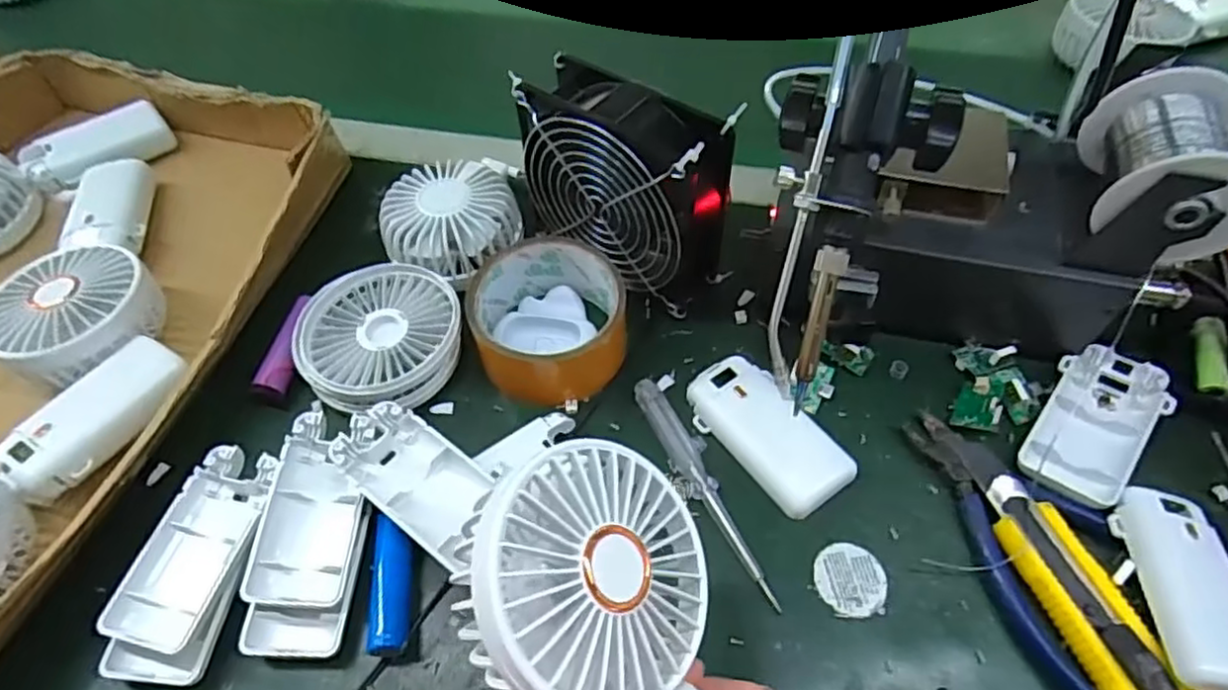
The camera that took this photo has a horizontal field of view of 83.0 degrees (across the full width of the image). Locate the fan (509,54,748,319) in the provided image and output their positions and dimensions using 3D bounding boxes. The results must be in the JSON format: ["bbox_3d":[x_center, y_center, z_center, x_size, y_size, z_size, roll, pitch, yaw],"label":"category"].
[{"bbox_3d":[0.003,-0.094,0.400,0.122,0.108,0.052,32,62,23],"label":"fan"}]

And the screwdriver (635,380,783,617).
[{"bbox_3d":[0.047,0.071,0.356,0.020,0.008,0.132,-21,56,-13],"label":"screwdriver"}]

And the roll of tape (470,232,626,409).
[{"bbox_3d":[-0.036,-0.015,0.398,0.086,0.040,0.093,-1,54,2],"label":"roll of tape"}]

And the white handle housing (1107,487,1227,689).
[{"bbox_3d":[0.253,0.105,0.303,0.043,0.015,0.090,5,55,6],"label":"white handle housing"}]

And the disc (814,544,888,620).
[{"bbox_3d":[0.113,0.111,0.328,0.033,0.004,0.033,-1,54,2],"label":"disc"}]

